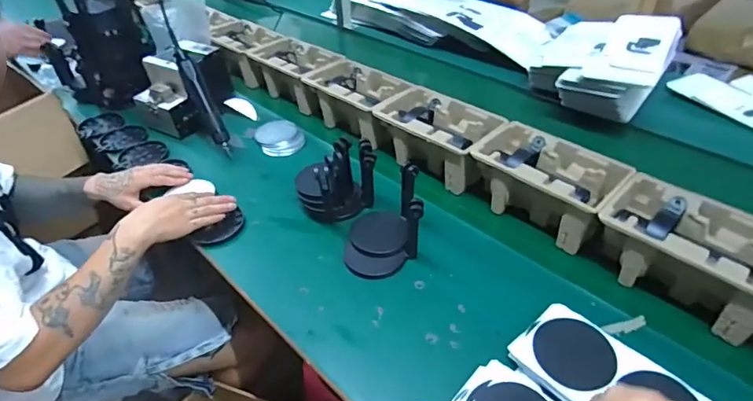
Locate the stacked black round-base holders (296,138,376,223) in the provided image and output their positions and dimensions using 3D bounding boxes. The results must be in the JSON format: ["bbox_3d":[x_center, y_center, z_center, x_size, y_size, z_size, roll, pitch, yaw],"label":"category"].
[{"bbox_3d":[-0.069,-0.038,0.754,0.135,0.149,0.105,-6,43,-4],"label":"stacked black round-base holders"}]

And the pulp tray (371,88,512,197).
[{"bbox_3d":[0.121,-0.123,0.883,0.239,0.110,0.146,33,53,32],"label":"pulp tray"}]

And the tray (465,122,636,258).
[{"bbox_3d":[0.281,-0.035,0.754,0.231,0.095,0.149,32,53,32],"label":"tray"}]

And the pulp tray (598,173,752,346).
[{"bbox_3d":[0.435,0.070,0.624,0.147,0.100,0.223,-35,51,-30],"label":"pulp tray"}]

